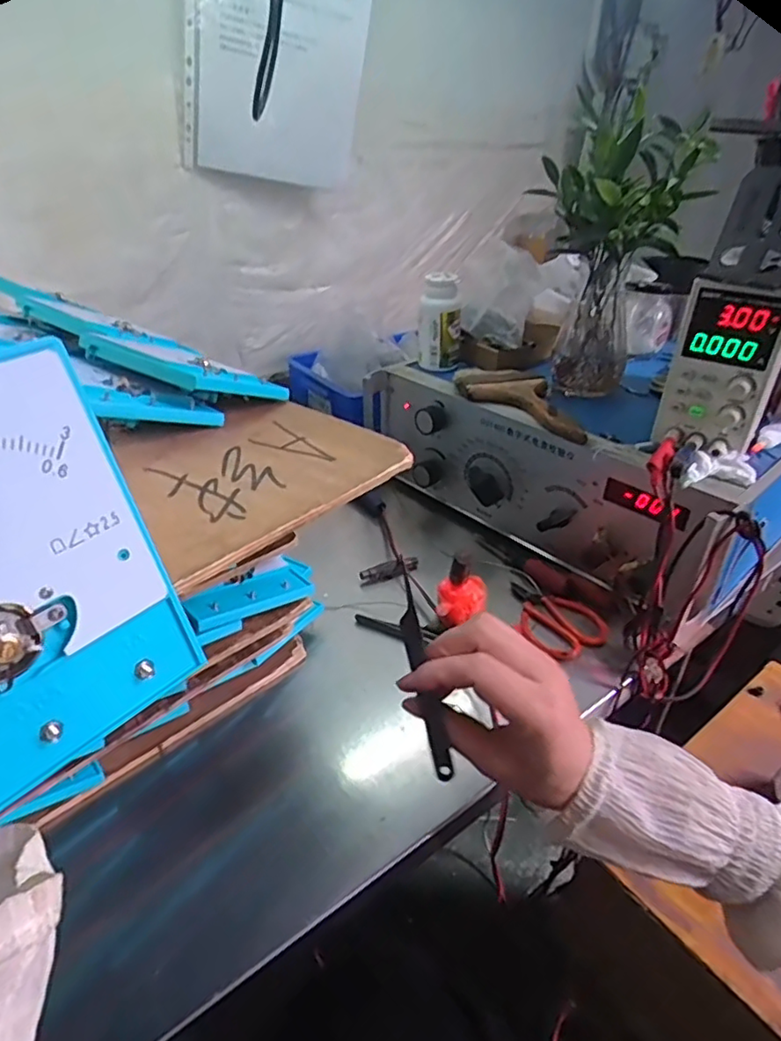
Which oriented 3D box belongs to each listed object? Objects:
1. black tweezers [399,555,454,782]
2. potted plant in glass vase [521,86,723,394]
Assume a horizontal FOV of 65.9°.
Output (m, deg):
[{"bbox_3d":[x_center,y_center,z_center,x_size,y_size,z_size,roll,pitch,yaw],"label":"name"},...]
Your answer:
[{"bbox_3d":[0.018,0.084,0.345,0.010,0.124,0.008,-10,-9,-17],"label":"black tweezers"},{"bbox_3d":[0.229,-0.261,0.637,0.137,0.248,0.109,20,38,25],"label":"potted plant in glass vase"}]

